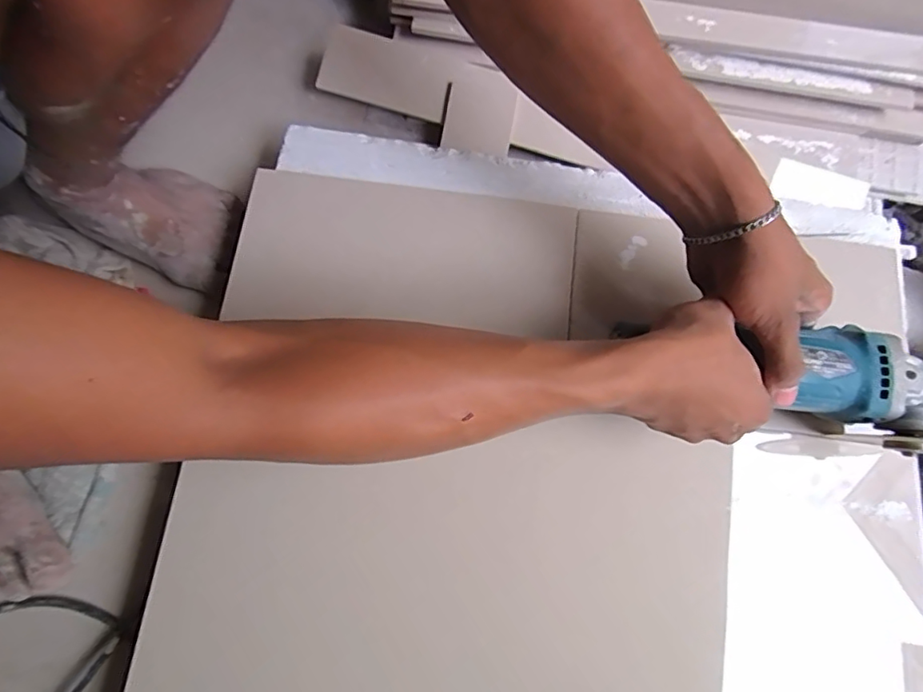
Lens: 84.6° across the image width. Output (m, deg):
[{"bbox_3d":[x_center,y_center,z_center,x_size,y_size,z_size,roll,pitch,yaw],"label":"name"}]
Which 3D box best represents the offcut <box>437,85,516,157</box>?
[{"bbox_3d":[0.018,-0.240,0.543,0.073,0.008,0.064,13,104,8],"label":"offcut"}]

